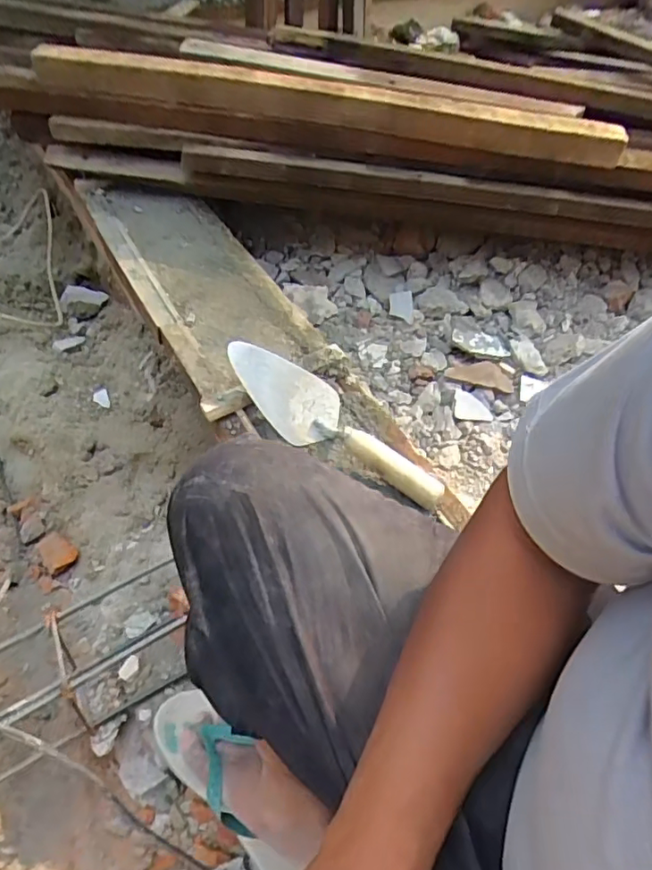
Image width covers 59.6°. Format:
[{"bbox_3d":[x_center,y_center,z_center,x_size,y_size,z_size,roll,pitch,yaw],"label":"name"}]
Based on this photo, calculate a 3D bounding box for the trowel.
[{"bbox_3d":[0.010,-0.018,0.721,0.326,0.058,0.087,31,57,17],"label":"trowel"}]

